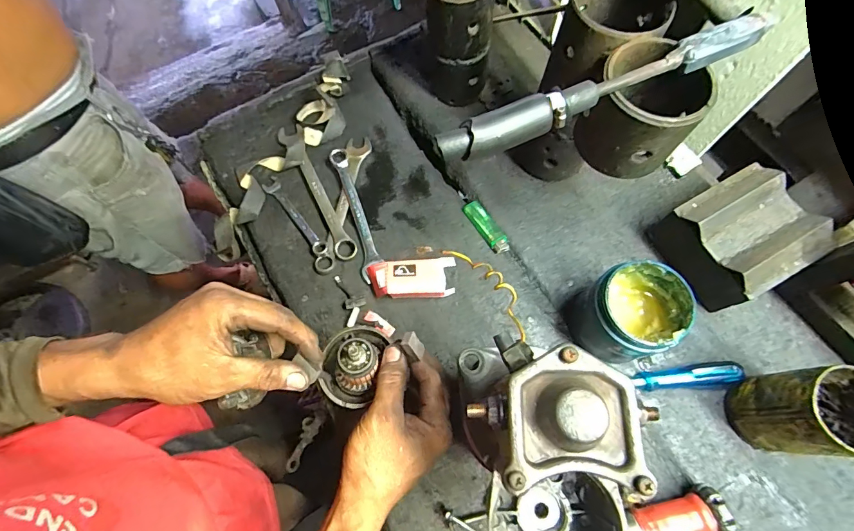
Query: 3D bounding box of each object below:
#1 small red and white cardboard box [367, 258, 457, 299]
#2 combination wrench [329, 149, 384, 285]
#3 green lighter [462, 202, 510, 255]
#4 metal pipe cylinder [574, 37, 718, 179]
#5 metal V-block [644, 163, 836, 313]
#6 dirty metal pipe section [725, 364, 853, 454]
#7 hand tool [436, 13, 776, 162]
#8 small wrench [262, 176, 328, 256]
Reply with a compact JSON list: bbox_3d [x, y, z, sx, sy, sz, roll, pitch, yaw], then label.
[{"bbox_3d":[-0.017,0.019,0.502,0.107,0.045,0.049,-4,70,-1],"label":"small red and white cardboard box"},{"bbox_3d":[-0.095,-0.071,0.551,0.027,0.017,0.192,-17,70,-5],"label":"combination wrench"},{"bbox_3d":[0.077,-0.050,0.535,0.026,0.009,0.080,-30,72,-10],"label":"green lighter"},{"bbox_3d":[0.185,-0.136,0.356,0.083,0.075,0.089,0,70,1],"label":"metal pipe cylinder"},{"bbox_3d":[0.342,-0.028,0.468,0.127,0.088,0.121,-28,72,-9],"label":"metal V-block"},{"bbox_3d":[0.365,0.140,0.399,0.084,0.108,0.074,-3,70,-1],"label":"dirty metal pipe section"},{"bbox_3d":[0.136,-0.133,0.315,0.266,0.030,0.027,-20,71,-6],"label":"hand tool"},{"bbox_3d":[-0.178,-0.067,0.554,0.023,0.015,0.146,-36,73,-12],"label":"small wrench"}]

